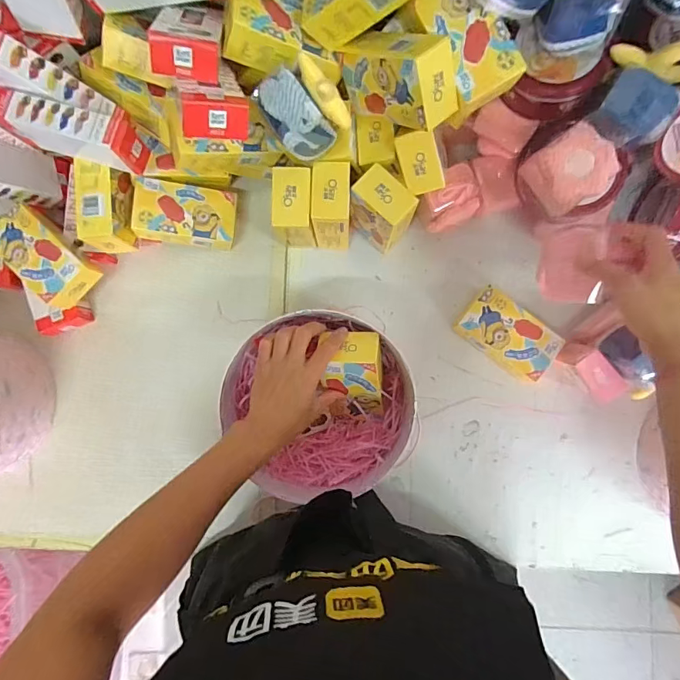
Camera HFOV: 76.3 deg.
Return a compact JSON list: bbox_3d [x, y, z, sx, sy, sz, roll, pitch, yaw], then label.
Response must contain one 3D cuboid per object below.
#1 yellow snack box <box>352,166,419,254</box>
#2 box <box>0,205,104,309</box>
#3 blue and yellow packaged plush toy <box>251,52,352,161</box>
[{"bbox_3d":[0.057,-0.167,0.578,0.071,0.132,0.052,43,87,4],"label":"yellow snack box"},{"bbox_3d":[-0.404,-0.113,0.589,0.139,0.040,0.076,44,87,4],"label":"box"},{"bbox_3d":[-0.039,-0.253,0.475,0.083,0.073,0.082,-39,85,25],"label":"blue and yellow packaged plush toy"}]

